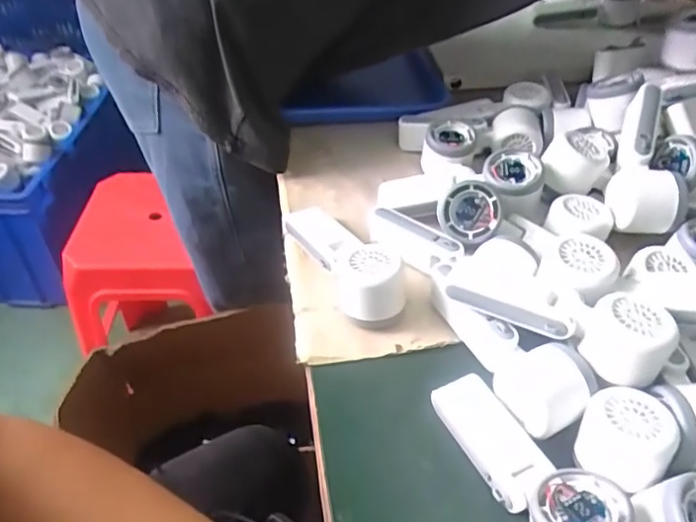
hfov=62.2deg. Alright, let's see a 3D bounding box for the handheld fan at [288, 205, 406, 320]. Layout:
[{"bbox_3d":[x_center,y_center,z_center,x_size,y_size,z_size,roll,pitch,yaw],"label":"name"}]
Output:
[{"bbox_3d":[-0.003,-0.004,0.549,0.053,0.050,0.193,-19,35,-20],"label":"handheld fan"}]

